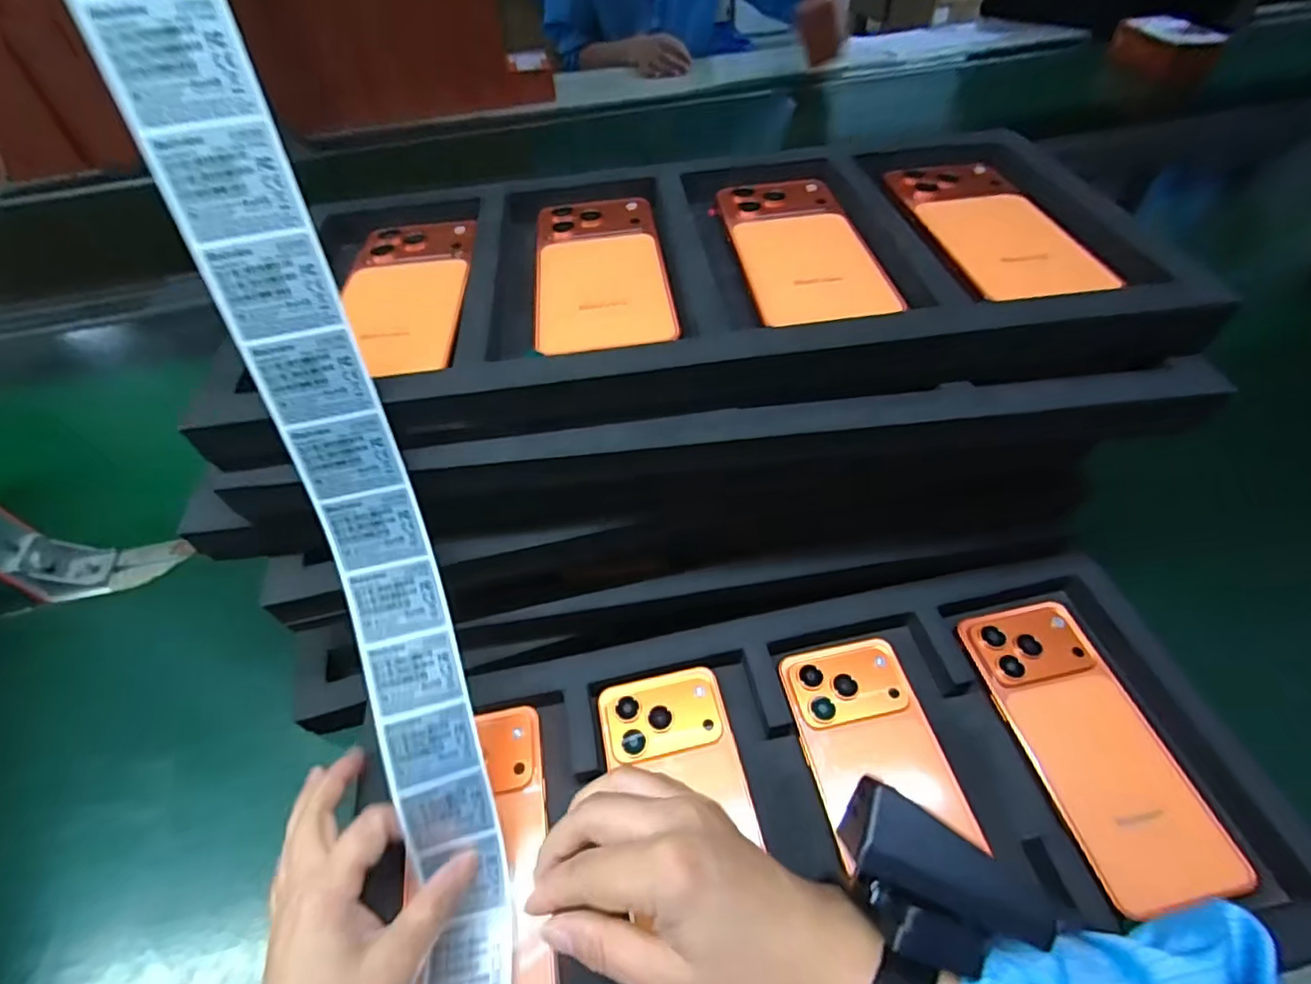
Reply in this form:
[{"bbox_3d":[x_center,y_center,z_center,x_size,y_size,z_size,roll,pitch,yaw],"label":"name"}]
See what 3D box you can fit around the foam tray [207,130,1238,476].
[{"bbox_3d":[0.020,-0.130,0.329,0.486,0.033,0.240,-7,50,-2],"label":"foam tray"}]

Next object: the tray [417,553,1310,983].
[{"bbox_3d":[0.086,0.175,0.326,0.458,0.056,0.219,-11,50,-5],"label":"tray"}]

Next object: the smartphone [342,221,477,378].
[{"bbox_3d":[-0.144,-0.116,0.331,0.074,0.014,0.151,-9,50,-3],"label":"smartphone"}]

